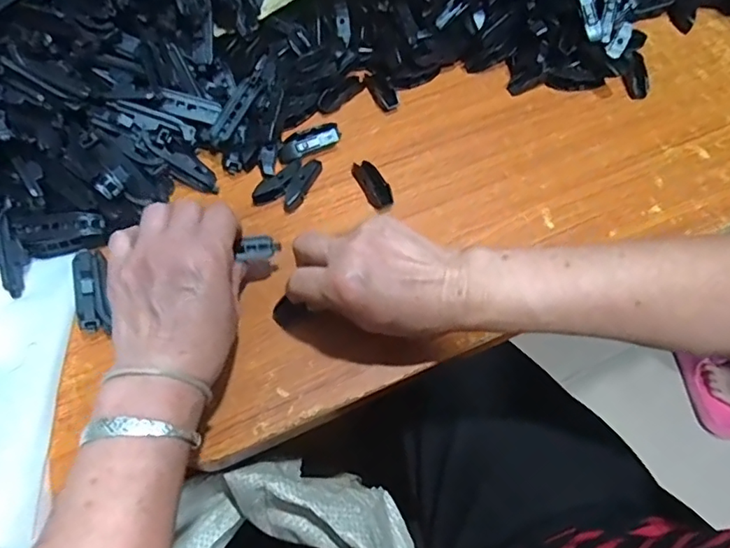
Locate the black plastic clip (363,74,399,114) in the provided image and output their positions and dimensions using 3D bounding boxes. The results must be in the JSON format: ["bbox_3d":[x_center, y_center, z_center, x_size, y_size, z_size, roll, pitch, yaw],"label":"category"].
[{"bbox_3d":[0.016,-0.174,0.502,0.019,0.012,0.046,-27,67,-11],"label":"black plastic clip"}]

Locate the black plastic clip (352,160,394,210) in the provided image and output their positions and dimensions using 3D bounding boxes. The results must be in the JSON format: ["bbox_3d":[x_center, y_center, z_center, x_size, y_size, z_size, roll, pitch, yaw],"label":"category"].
[{"bbox_3d":[0.006,-0.078,0.456,0.019,0.015,0.053,-24,66,-10],"label":"black plastic clip"}]

